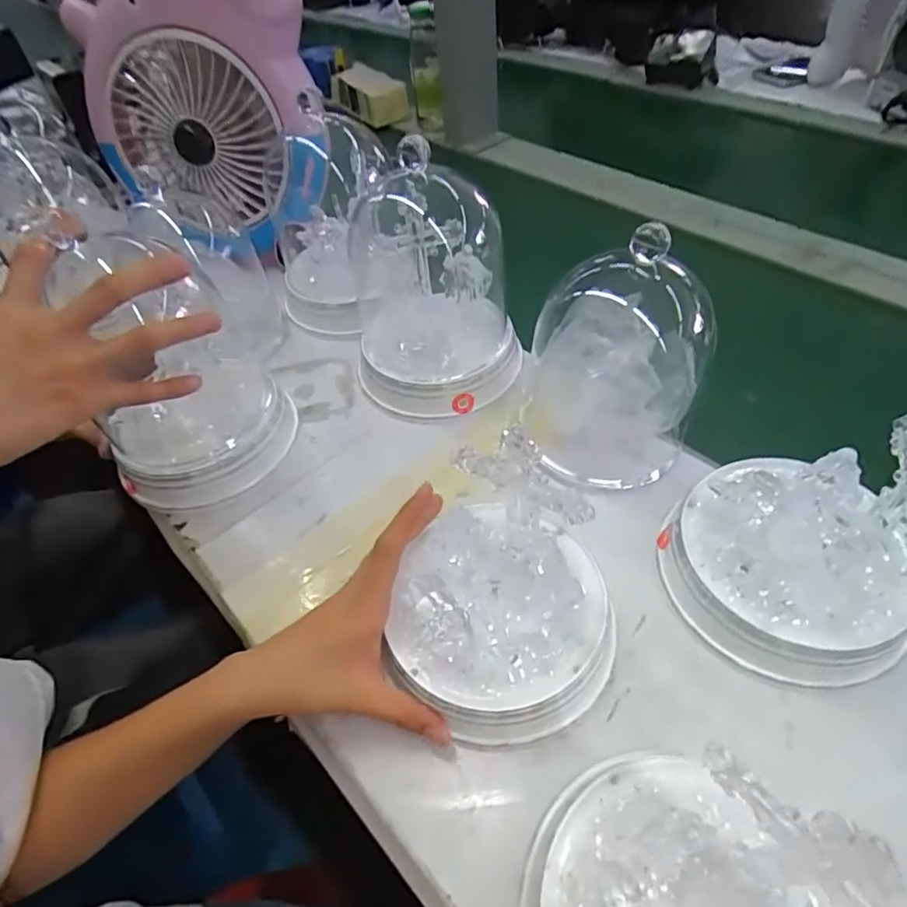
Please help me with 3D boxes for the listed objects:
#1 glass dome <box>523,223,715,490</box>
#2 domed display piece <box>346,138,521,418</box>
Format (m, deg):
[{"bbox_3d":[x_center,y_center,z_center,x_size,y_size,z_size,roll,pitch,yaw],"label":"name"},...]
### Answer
[{"bbox_3d":[0.120,-0.074,0.429,0.122,0.159,0.130,13,52,17],"label":"glass dome"},{"bbox_3d":[-0.022,-0.146,0.486,0.134,0.195,0.178,-10,49,-2],"label":"domed display piece"}]

